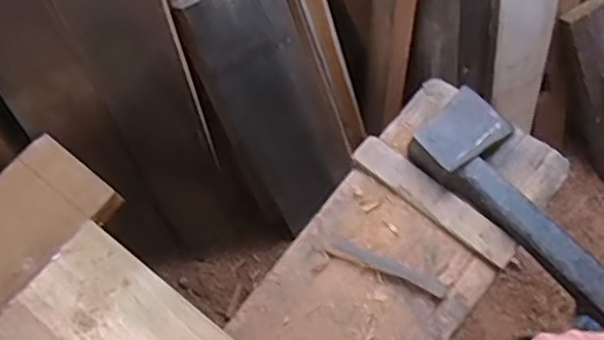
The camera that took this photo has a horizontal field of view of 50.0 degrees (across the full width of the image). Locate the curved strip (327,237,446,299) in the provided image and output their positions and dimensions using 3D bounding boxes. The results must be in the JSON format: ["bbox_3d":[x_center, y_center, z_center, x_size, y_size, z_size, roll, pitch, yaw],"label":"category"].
[{"bbox_3d":[0.090,0.100,0.675,0.128,0.004,0.018,22,74,7],"label":"curved strip"}]

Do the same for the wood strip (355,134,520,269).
[{"bbox_3d":[0.141,0.030,0.688,0.192,0.007,0.037,38,76,12],"label":"wood strip"}]

